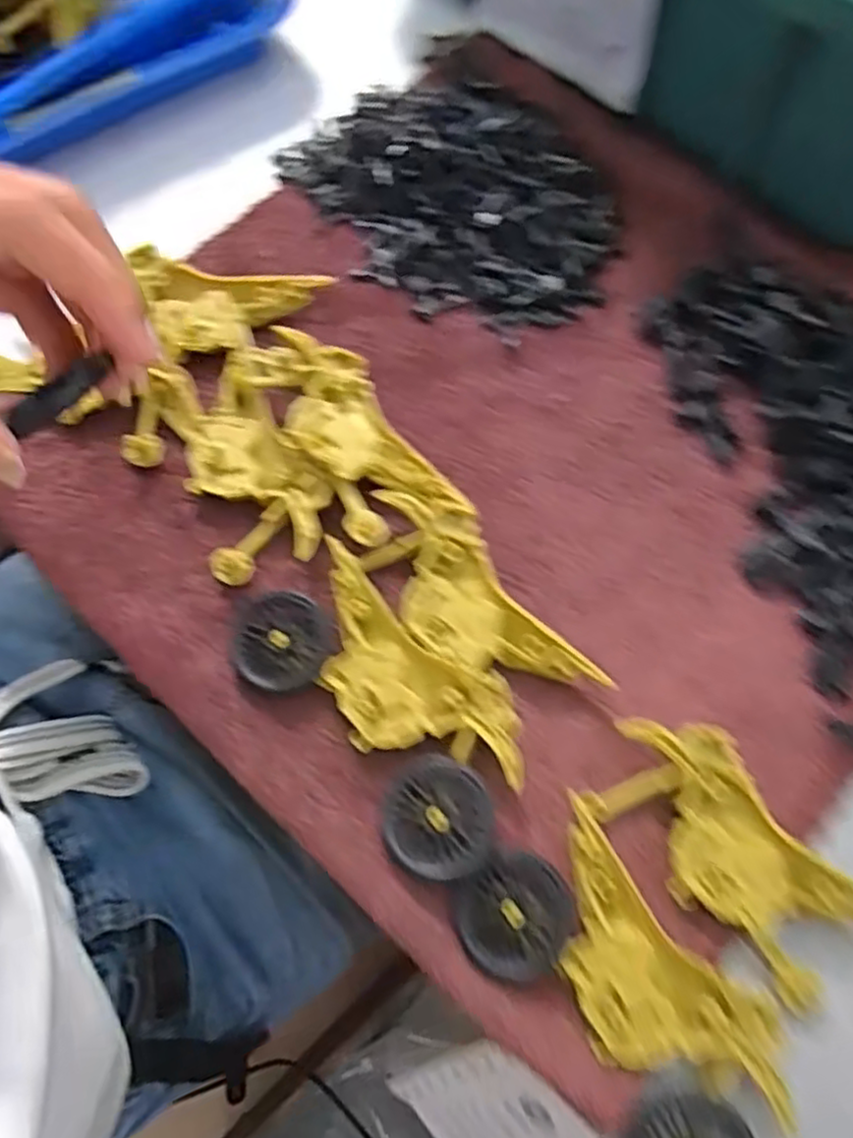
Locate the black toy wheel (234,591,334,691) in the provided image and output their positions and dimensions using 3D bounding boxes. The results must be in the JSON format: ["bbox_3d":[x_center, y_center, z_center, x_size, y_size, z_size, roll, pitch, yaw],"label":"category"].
[{"bbox_3d":[-0.054,0.027,0.260,0.035,0.008,0.035,0,72,-1],"label":"black toy wheel"}]

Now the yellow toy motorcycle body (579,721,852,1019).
[{"bbox_3d":[0.102,0.094,0.234,0.048,0.014,0.097,-42,77,-13],"label":"yellow toy motorcycle body"}]

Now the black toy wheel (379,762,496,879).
[{"bbox_3d":[0.004,0.085,0.236,0.036,0.008,0.036,-19,73,-6],"label":"black toy wheel"}]

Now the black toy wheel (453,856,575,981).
[{"bbox_3d":[0.030,0.114,0.229,0.037,0.009,0.035,0,72,-1],"label":"black toy wheel"}]

